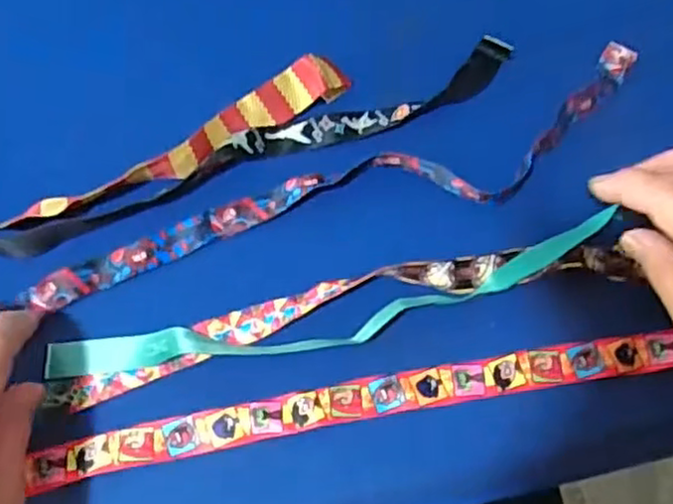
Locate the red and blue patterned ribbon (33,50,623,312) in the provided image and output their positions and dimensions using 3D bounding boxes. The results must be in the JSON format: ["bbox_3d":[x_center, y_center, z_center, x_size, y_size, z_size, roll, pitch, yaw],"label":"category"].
[{"bbox_3d":[0.014,-0.039,0.405,0.378,0.017,0.065,-19,71,-8],"label":"red and blue patterned ribbon"}]

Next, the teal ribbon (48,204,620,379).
[{"bbox_3d":[0.005,0.032,0.373,0.313,0.016,0.037,-14,71,-4],"label":"teal ribbon"}]

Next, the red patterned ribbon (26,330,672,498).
[{"bbox_3d":[0.017,0.078,0.357,0.334,0.005,0.023,-10,65,-6],"label":"red patterned ribbon"}]

